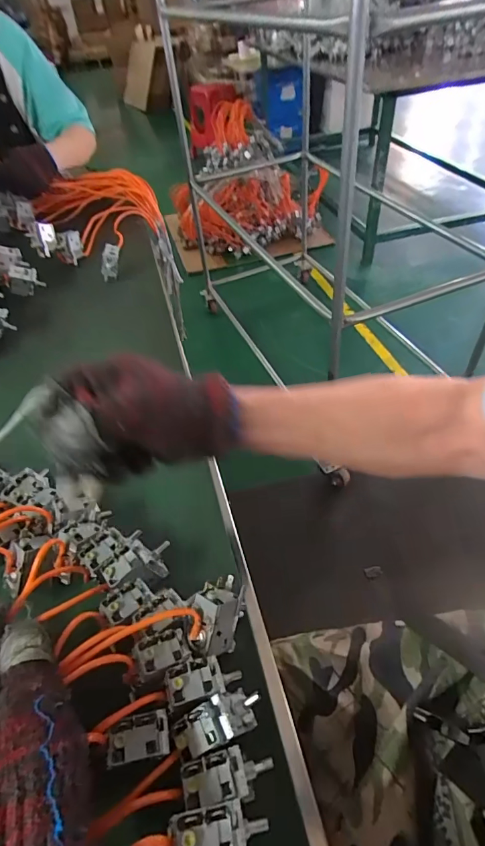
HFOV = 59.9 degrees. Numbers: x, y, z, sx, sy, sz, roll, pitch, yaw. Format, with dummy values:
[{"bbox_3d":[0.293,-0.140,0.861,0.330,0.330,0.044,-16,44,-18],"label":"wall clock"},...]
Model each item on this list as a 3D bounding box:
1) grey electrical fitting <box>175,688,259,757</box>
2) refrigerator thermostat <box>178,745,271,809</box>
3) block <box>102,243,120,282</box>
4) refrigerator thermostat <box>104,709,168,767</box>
[{"bbox_3d":[-0.014,0.193,0.276,0.056,0.022,0.026,3,37,-37],"label":"grey electrical fitting"},{"bbox_3d":[-0.007,0.217,0.259,0.058,0.020,0.025,11,40,-28],"label":"refrigerator thermostat"},{"bbox_3d":[-0.228,-0.275,0.725,0.014,0.061,0.026,30,28,29],"label":"block"},{"bbox_3d":[-0.068,0.203,0.271,0.038,0.019,0.023,12,44,-29],"label":"refrigerator thermostat"}]

